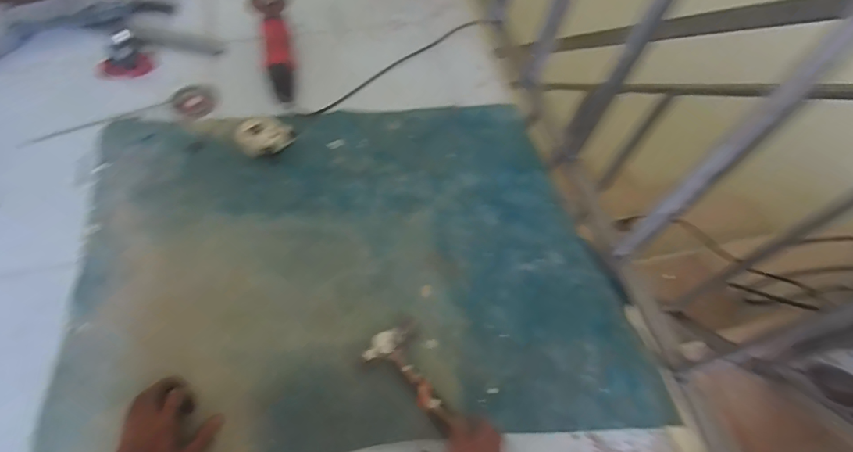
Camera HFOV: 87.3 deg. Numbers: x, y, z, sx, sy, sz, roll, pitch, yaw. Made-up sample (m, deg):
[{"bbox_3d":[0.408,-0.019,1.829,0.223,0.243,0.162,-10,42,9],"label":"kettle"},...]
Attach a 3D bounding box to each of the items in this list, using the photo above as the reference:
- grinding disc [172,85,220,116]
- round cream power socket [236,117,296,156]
[{"bbox_3d":[-0.475,-0.256,0.921,0.087,0.013,0.079,-3,61,-6],"label":"grinding disc"},{"bbox_3d":[-0.310,-0.171,0.855,0.094,0.039,0.071,-37,70,-21],"label":"round cream power socket"}]

